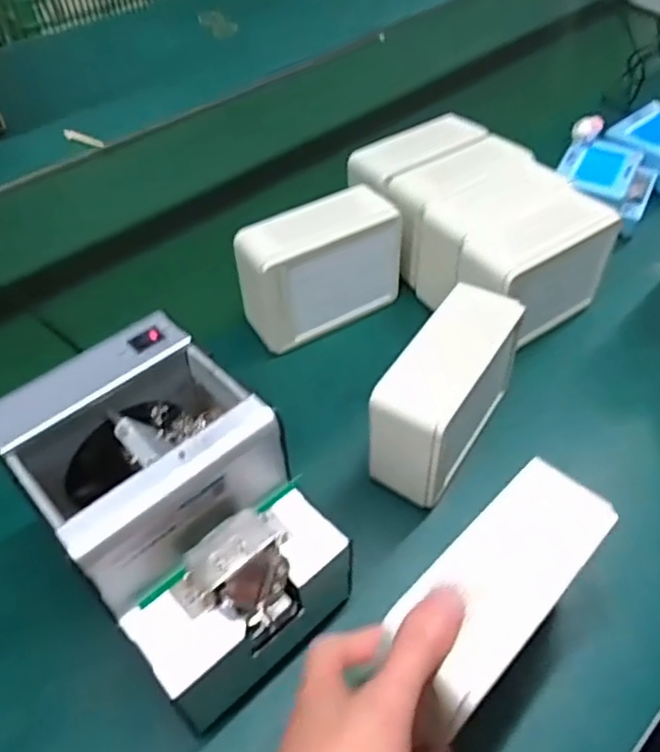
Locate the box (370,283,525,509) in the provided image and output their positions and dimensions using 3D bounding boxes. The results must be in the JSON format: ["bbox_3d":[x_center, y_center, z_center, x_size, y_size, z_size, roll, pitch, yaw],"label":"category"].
[{"bbox_3d":[0.087,0.018,0.477,0.058,0.113,0.141,27,54,25],"label":"box"}]

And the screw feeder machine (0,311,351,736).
[{"bbox_3d":[-0.090,0.086,0.390,0.121,0.148,0.172,-34,55,-26],"label":"screw feeder machine"}]

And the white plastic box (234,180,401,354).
[{"bbox_3d":[-0.011,-0.095,0.571,0.148,0.100,0.061,-29,52,-22],"label":"white plastic box"}]

